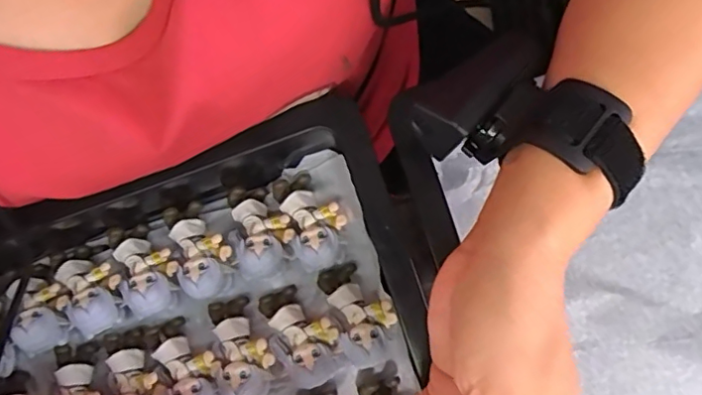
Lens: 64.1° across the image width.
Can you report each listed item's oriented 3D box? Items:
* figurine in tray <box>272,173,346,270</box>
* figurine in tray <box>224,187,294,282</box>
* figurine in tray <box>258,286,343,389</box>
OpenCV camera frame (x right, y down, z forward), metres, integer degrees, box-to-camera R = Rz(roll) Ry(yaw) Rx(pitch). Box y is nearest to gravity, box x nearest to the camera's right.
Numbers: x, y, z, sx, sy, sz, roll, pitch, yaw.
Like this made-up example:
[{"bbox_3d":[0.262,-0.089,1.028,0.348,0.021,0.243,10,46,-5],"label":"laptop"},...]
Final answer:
[{"bbox_3d":[-0.025,0.013,0.355,0.035,0.023,0.062,-28,64,-5],"label":"figurine in tray"},{"bbox_3d":[-0.060,0.019,0.354,0.039,0.022,0.061,-21,81,2],"label":"figurine in tray"},{"bbox_3d":[-0.032,0.084,0.345,0.039,0.021,0.061,-29,80,1],"label":"figurine in tray"}]

